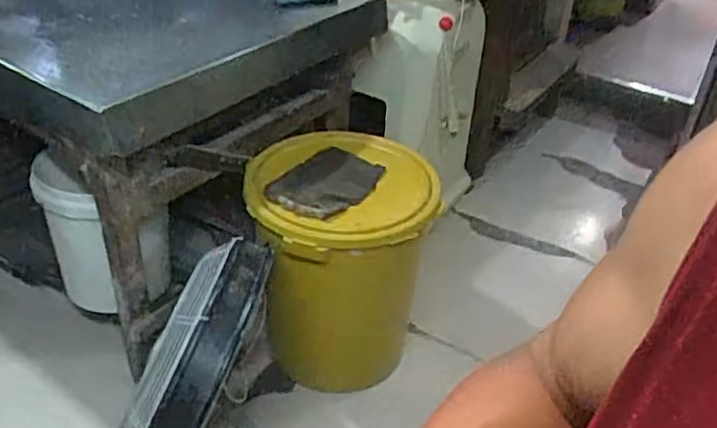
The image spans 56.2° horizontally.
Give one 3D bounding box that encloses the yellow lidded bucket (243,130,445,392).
[{"bbox_3d":[-0.053,0.126,1.660,0.392,0.594,0.401,2,36,-2],"label":"yellow lidded bucket"}]

